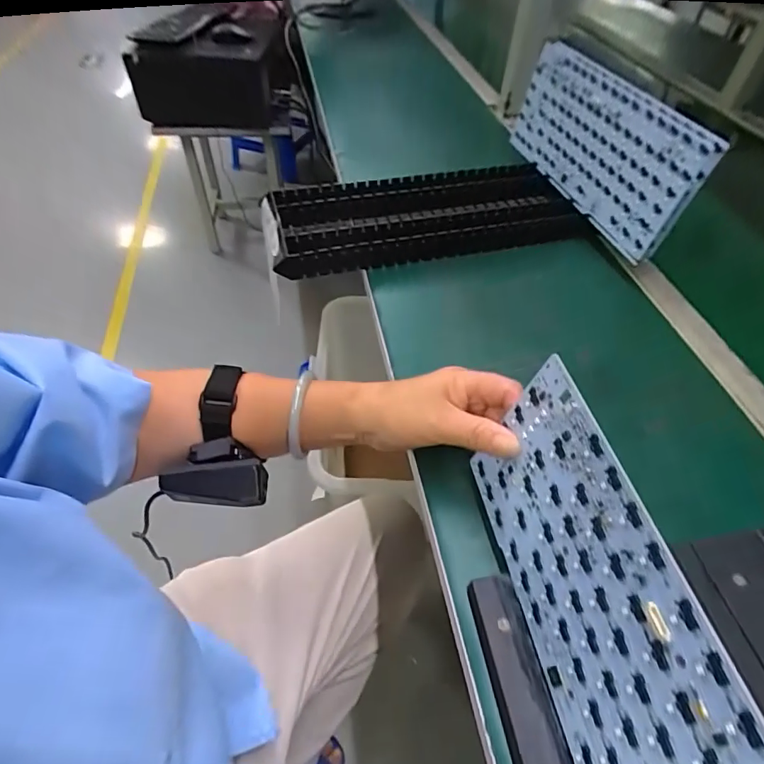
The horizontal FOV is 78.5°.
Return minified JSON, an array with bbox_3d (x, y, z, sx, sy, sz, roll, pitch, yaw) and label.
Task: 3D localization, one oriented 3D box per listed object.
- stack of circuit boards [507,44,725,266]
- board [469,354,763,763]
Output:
[{"bbox_3d":[0.249,-0.288,0.561,0.025,0.131,0.311,-4,50,-17],"label":"stack of circuit boards"},{"bbox_3d":[0.113,0.139,0.221,0.004,0.118,0.296,3,48,-18],"label":"board"}]

